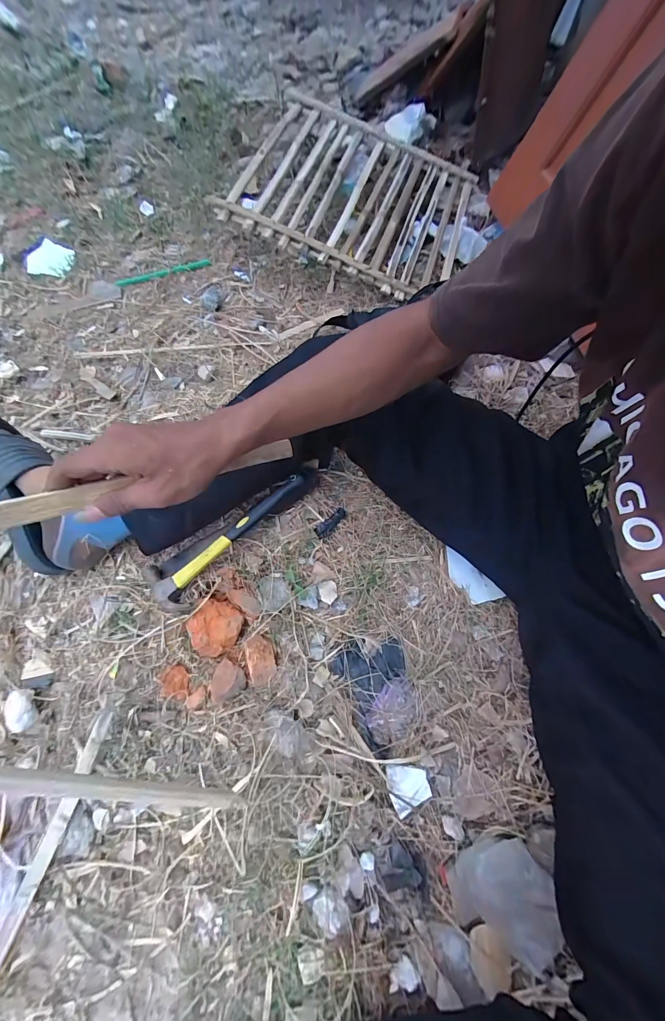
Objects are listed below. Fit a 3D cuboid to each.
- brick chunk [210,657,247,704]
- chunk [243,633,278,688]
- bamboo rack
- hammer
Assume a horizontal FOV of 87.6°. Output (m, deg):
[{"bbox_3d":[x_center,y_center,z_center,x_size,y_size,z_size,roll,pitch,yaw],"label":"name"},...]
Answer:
[{"bbox_3d":[-0.142,0.222,0.454,0.049,0.019,0.046,-31,70,-15],"label":"brick chunk"},{"bbox_3d":[-0.096,0.197,0.462,0.035,0.017,0.064,-14,67,-9],"label":"chunk"},{"bbox_3d":[0.065,-0.763,0.826,0.512,0.048,0.589,20,68,-3],"label":"bamboo rack"},{"bbox_3d":[-0.140,0.041,0.501,0.268,0.052,0.086,-31,70,-15],"label":"hammer"}]

